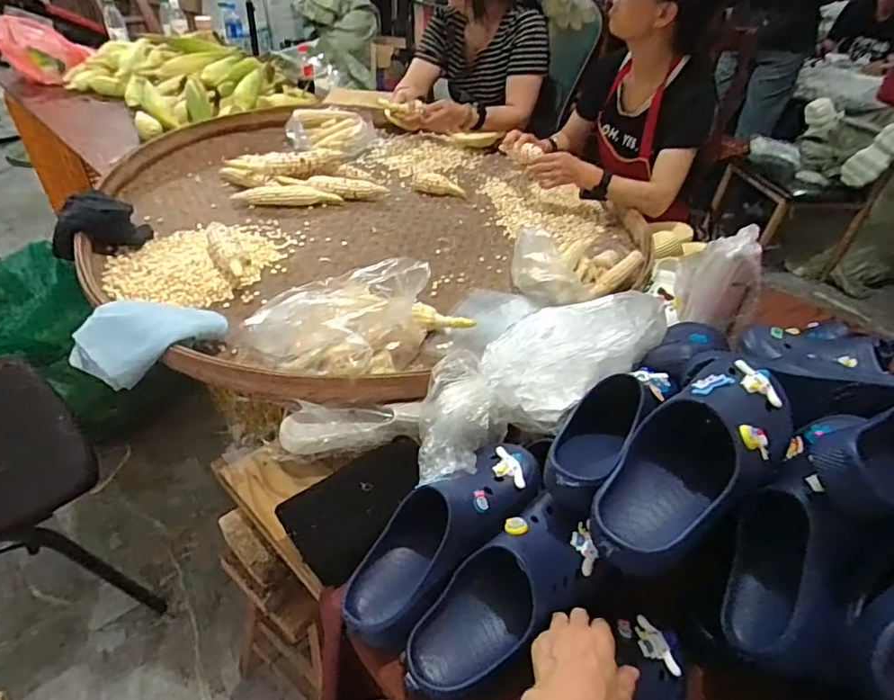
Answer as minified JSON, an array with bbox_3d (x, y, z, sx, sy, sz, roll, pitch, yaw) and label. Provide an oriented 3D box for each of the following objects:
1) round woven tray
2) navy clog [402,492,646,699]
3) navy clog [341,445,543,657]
[{"bbox_3d":[-0.196,-0.365,1.227,1.077,0.141,1.136,3,40,-2],"label":"round woven tray"},{"bbox_3d":[0.061,0.264,0.552,0.233,0.087,0.119,-34,50,-9],"label":"navy clog"},{"bbox_3d":[-0.009,0.199,0.602,0.270,0.089,0.110,-41,55,-16],"label":"navy clog"}]

